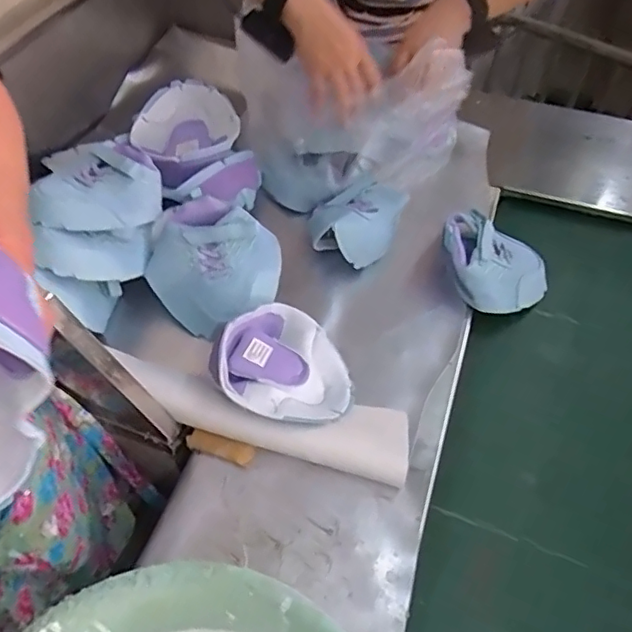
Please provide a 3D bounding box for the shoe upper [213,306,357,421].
[{"bbox_3d":[-0.029,0.058,0.620,0.127,0.088,0.139,23,55,17],"label":"shoe upper"}]

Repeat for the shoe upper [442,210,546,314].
[{"bbox_3d":[0.228,-0.064,0.737,0.133,0.088,0.111,9,52,7],"label":"shoe upper"}]

